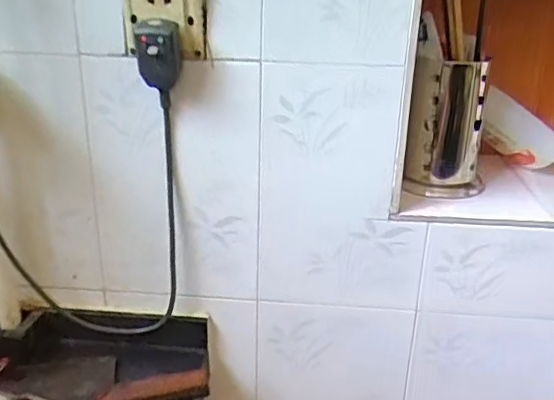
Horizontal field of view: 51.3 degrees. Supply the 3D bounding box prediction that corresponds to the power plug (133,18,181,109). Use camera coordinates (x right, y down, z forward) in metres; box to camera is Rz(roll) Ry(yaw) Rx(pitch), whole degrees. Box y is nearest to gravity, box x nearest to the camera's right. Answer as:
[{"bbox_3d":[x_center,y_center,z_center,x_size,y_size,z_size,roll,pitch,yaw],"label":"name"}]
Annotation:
[{"bbox_3d":[-0.123,-0.141,0.602,0.045,0.086,0.049,-3,25,-8],"label":"power plug"}]

